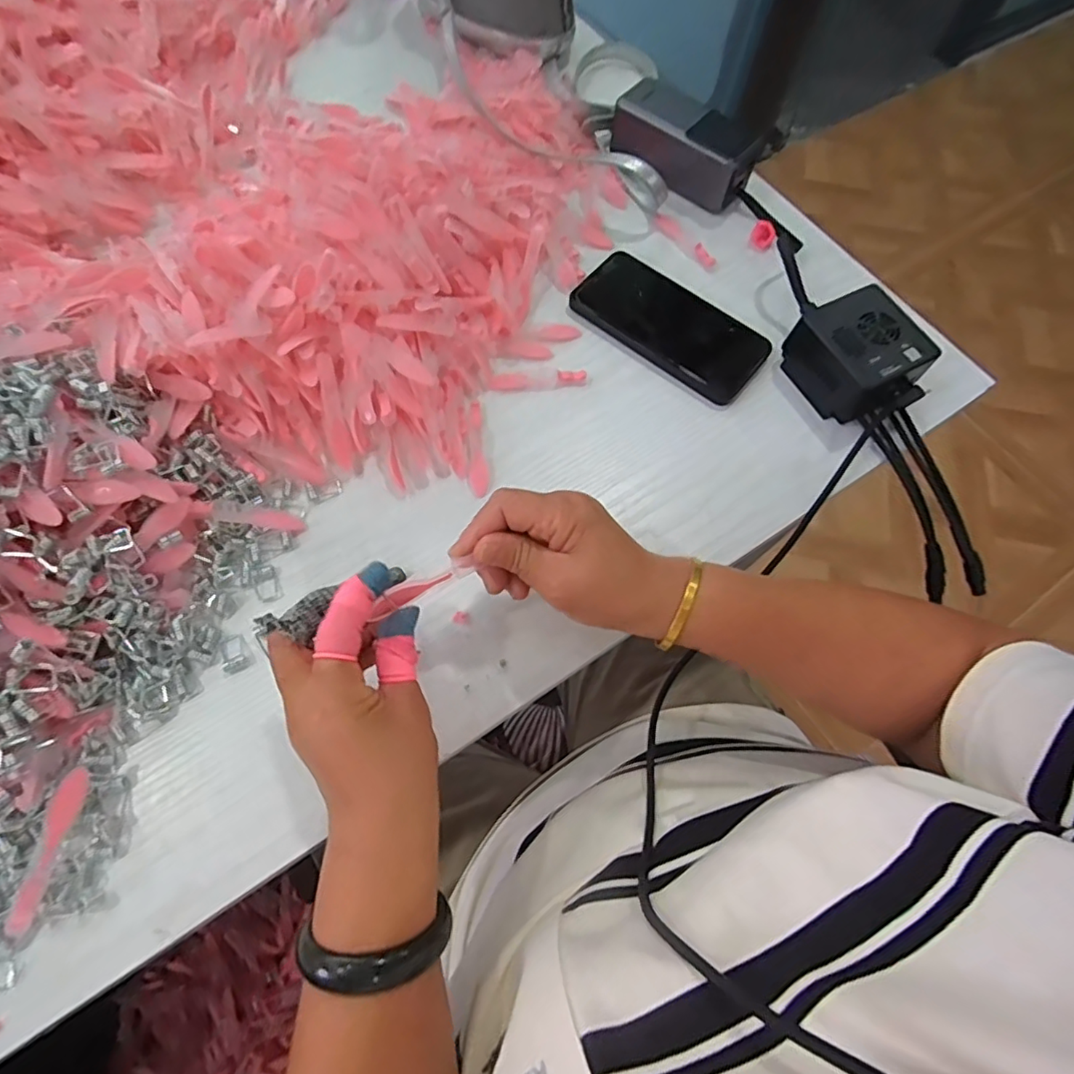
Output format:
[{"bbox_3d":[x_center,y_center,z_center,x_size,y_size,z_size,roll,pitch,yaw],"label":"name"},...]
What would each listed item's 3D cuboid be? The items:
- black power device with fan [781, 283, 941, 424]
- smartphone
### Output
[{"bbox_3d":[0.240,-0.140,0.420,0.075,0.047,0.083,-25,70,-11],"label":"black power device with fan"},{"bbox_3d":[0.109,-0.176,0.462,0.158,0.010,0.079,36,71,12],"label":"smartphone"}]

